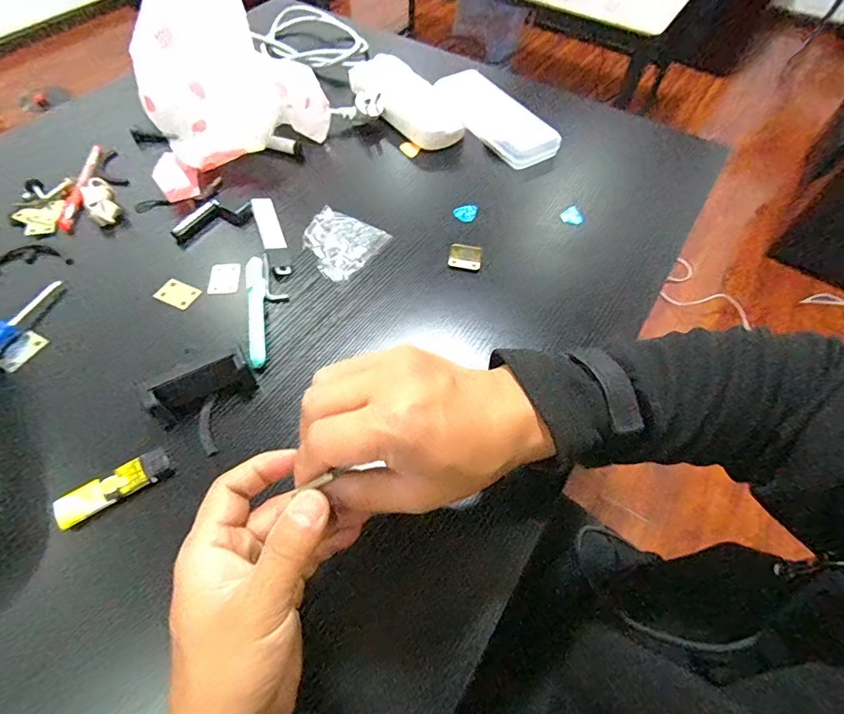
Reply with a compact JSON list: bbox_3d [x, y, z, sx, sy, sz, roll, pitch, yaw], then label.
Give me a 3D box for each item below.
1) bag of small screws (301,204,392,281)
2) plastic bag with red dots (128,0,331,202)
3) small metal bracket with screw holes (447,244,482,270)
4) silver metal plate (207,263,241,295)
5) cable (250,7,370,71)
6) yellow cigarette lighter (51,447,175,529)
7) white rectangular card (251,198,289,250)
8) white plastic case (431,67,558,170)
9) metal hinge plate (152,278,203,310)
[{"bbox_3d":[-0.090,-0.119,0.488,0.074,0.015,0.083,25,60,14],"label":"bag of small screws"},{"bbox_3d":[-0.222,-0.324,0.512,0.206,0.176,0.199,-20,60,-14],"label":"plastic bag with red dots"},{"bbox_3d":[0.045,-0.104,0.477,0.033,0.019,0.016,11,58,5],"label":"small metal bracket with screw holes"},{"bbox_3d":[-0.198,-0.079,0.462,0.031,0.004,0.041,-6,57,0],"label":"silver metal plate"},{"bbox_3d":[-0.166,-0.482,0.703,0.163,0.031,0.120,36,63,19],"label":"cable"},{"bbox_3d":[-0.227,0.096,0.341,0.078,0.010,0.023,-30,63,-19],"label":"yellow cigarette lighter"},{"bbox_3d":[-0.165,-0.144,0.496,0.023,0.005,0.079,-18,60,-13],"label":"white rectangular card"},{"bbox_3d":[0.092,-0.310,0.594,0.074,0.027,0.184,-29,63,-19],"label":"white plastic case"},{"bbox_3d":[-0.238,-0.062,0.449,0.041,0.004,0.028,24,60,13],"label":"metal hinge plate"}]

